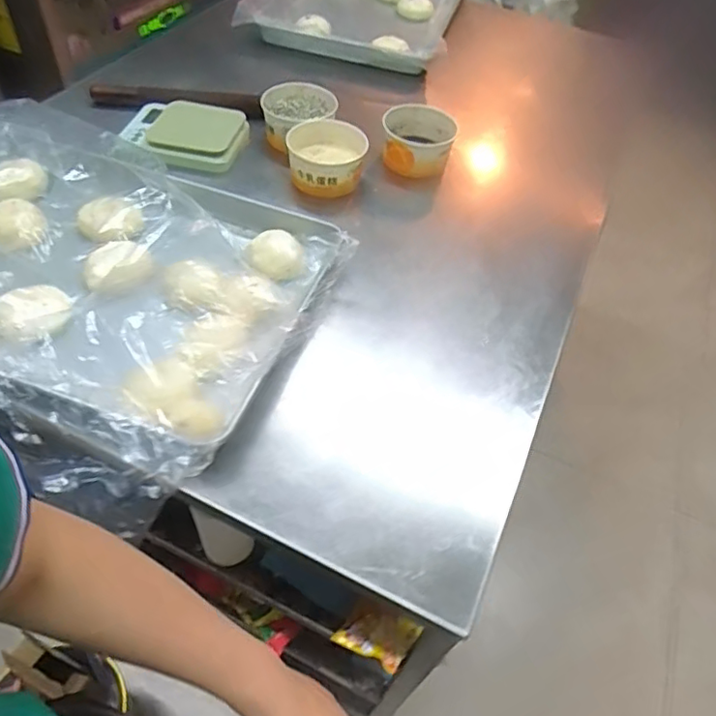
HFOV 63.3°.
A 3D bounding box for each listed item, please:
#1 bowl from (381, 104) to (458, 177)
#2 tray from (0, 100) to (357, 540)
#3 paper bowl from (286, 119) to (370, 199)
[{"bbox_3d":[0.107,-0.382,1.031,0.123,0.067,0.134,5,51,-2],"label":"bowl"},{"bbox_3d":[-0.373,-0.129,0.750,0.643,0.073,0.472,23,52,13],"label":"tray"},{"bbox_3d":[-0.051,-0.331,0.966,0.124,0.072,0.125,-2,51,-7],"label":"paper bowl"}]

